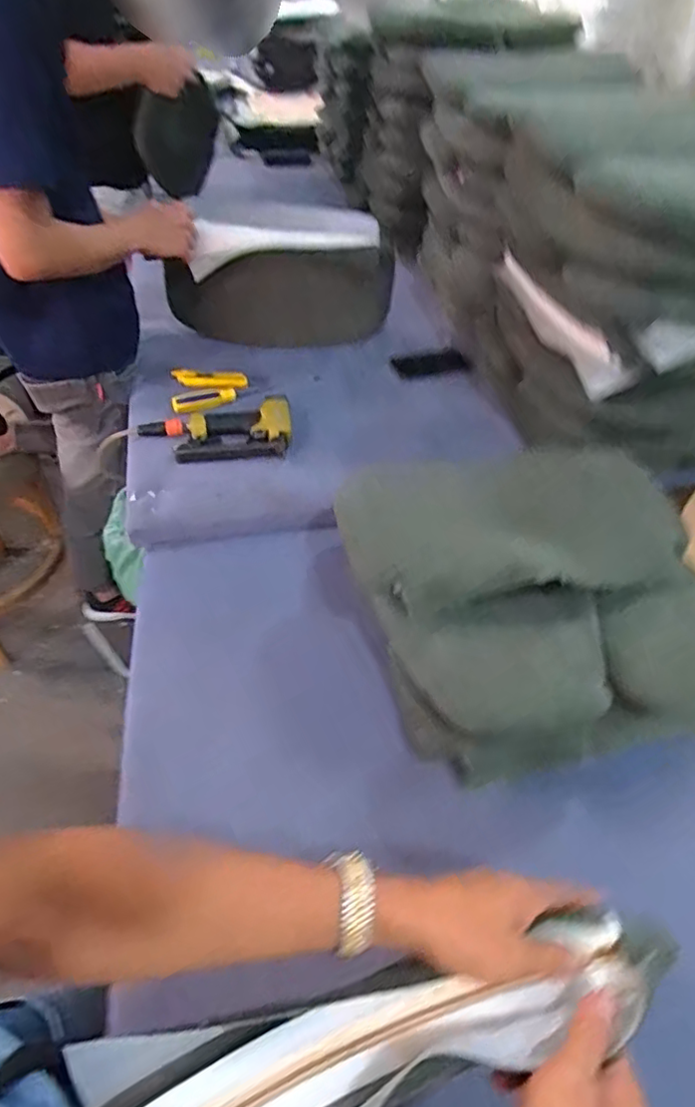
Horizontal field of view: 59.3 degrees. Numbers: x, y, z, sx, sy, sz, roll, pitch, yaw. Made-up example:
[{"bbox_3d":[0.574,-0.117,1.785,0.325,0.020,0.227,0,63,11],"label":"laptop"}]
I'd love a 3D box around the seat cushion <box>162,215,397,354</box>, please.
[{"bbox_3d":[-0.134,-0.544,1.208,0.416,0.228,0.135,-11,49,-14],"label":"seat cushion"}]

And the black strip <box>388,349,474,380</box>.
[{"bbox_3d":[0.168,-0.376,1.214,0.152,0.008,0.065,-11,60,-12],"label":"black strip"}]

